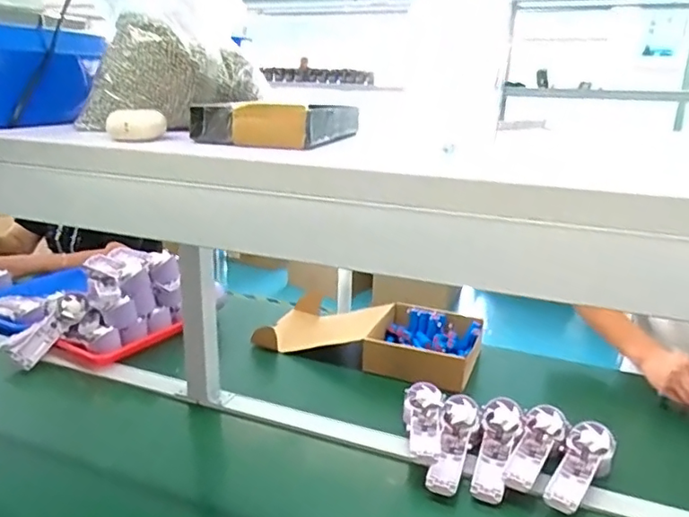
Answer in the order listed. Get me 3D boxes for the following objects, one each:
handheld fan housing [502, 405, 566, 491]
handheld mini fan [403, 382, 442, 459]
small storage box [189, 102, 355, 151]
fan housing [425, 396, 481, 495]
[{"bbox_3d":[0.280,0.273,0.809,0.055,0.031,0.178,11,21,29],"label":"handheld fan housing"},{"bbox_3d":[0.119,0.247,0.856,0.060,0.028,0.166,4,18,10],"label":"handheld mini fan"},{"bbox_3d":[-0.048,-0.102,0.415,0.087,0.028,0.099,9,20,22],"label":"small storage box"},{"bbox_3d":[0.163,0.269,0.822,0.060,0.049,0.182,7,19,18],"label":"fan housing"}]

